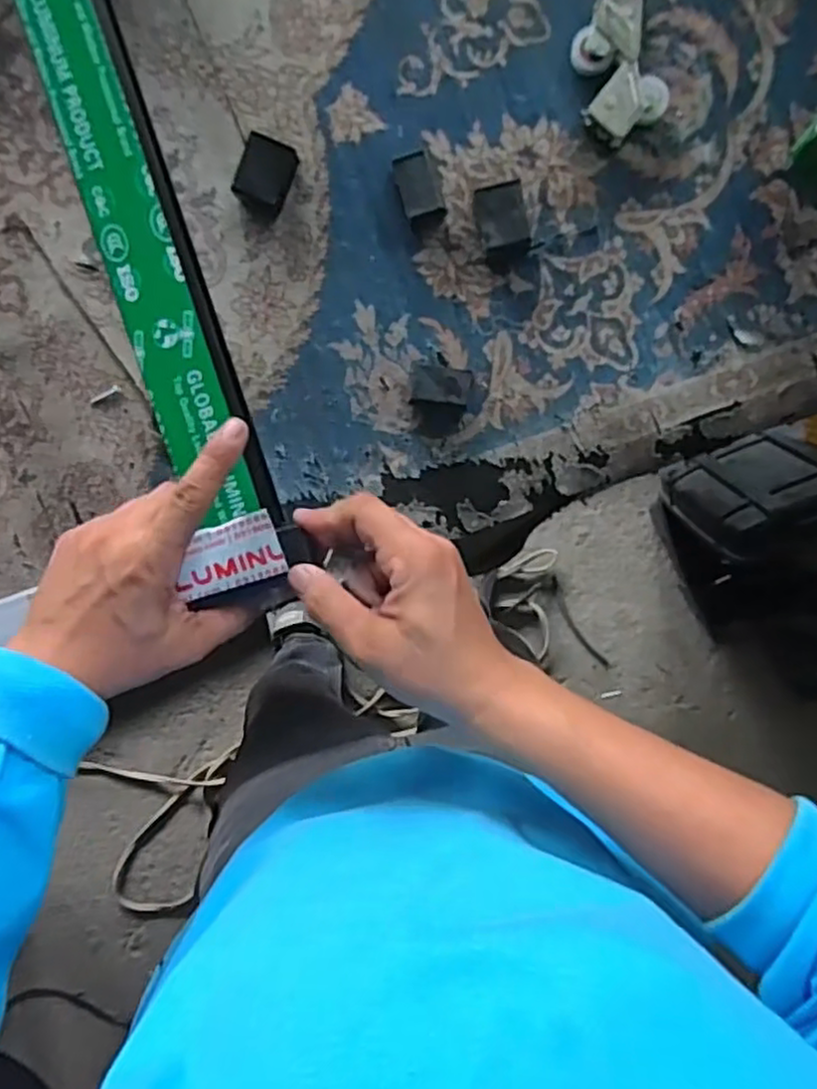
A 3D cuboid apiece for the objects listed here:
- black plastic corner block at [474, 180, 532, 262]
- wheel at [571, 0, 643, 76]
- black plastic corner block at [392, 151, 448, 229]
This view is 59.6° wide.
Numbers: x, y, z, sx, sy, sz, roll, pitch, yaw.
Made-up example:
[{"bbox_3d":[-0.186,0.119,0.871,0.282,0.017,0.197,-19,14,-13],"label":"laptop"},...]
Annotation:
[{"bbox_3d":[0.066,-0.224,0.493,0.033,0.028,0.045,-9,95,5],"label":"black plastic corner block"},{"bbox_3d":[0.132,-0.341,0.476,0.041,0.024,0.046,6,96,4],"label":"wheel"},{"bbox_3d":[0.008,-0.245,0.493,0.026,0.021,0.045,-19,94,6],"label":"black plastic corner block"}]

